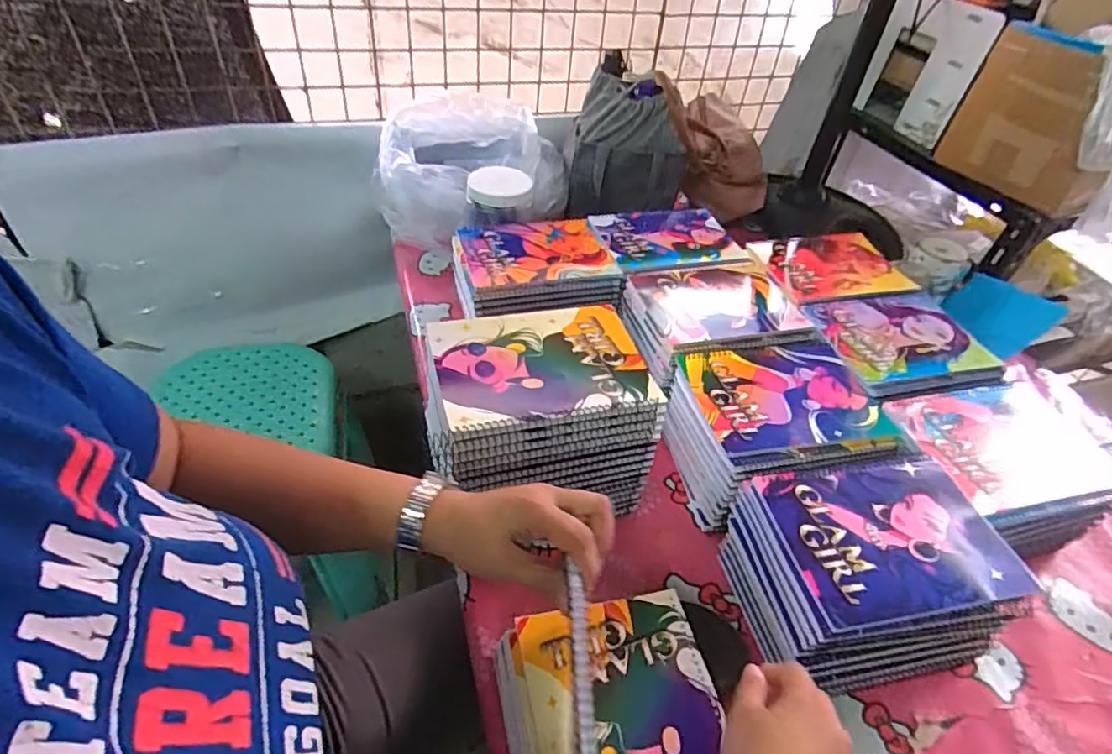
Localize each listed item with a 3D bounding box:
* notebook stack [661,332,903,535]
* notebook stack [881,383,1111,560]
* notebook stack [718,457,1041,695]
[{"bbox_3d":[0.242,0.055,0.686,0.210,0.106,0.187,-9,46,-15],"label":"notebook stack"},{"bbox_3d":[0.472,0.104,0.655,0.205,0.099,0.168,-7,46,-14],"label":"notebook stack"},{"bbox_3d":[0.288,0.180,0.560,0.207,0.112,0.167,-4,45,-10],"label":"notebook stack"}]

